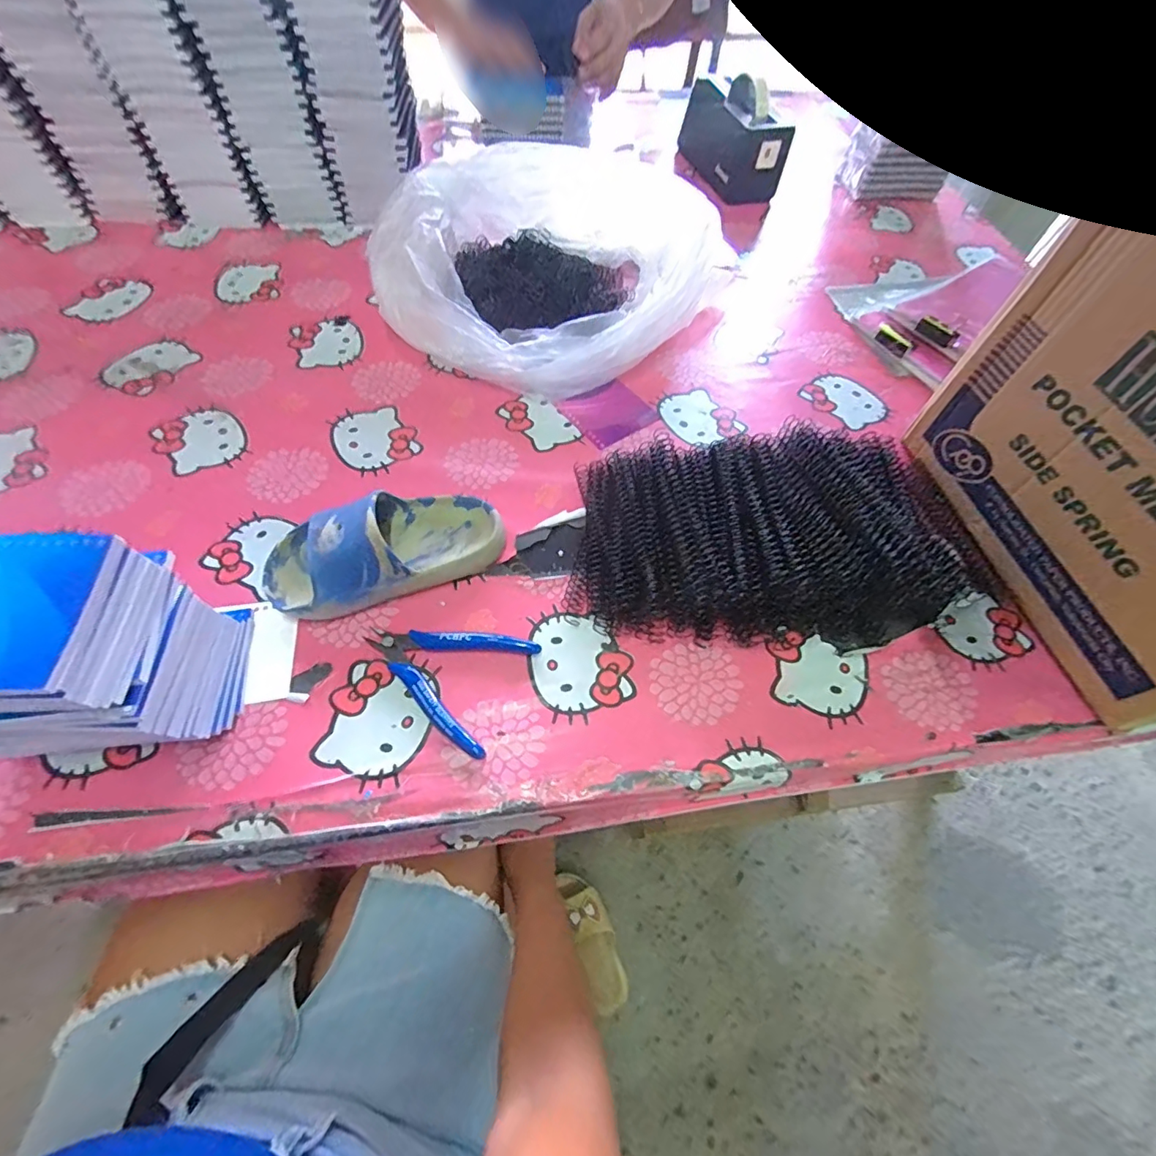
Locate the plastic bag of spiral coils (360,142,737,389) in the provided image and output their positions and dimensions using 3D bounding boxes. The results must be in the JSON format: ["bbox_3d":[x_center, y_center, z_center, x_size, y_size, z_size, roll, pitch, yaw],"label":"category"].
[{"bbox_3d":[-0.034,-0.333,0.558,0.303,0.104,0.303,32,62,14],"label":"plastic bag of spiral coils"}]

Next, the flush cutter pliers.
[{"bbox_3d":[-0.099,0.064,0.369,0.113,0.013,0.088,21,60,8],"label":"flush cutter pliers"}]

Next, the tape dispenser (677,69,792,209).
[{"bbox_3d":[0.226,-0.660,0.766,0.080,0.103,0.210,-11,61,-10],"label":"tape dispenser"}]

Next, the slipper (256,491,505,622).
[{"bbox_3d":[-0.149,-0.028,0.396,0.172,0.062,0.079,-21,63,-16],"label":"slipper"}]

